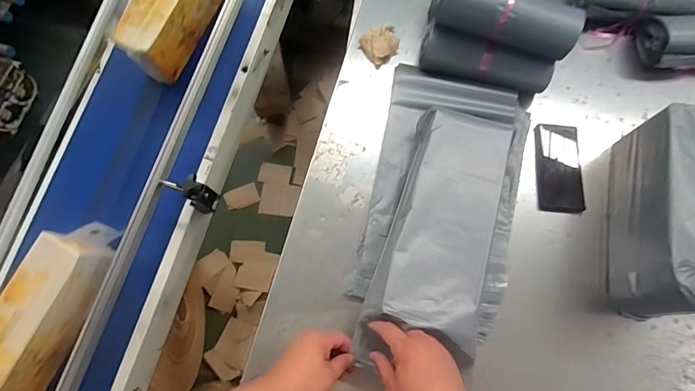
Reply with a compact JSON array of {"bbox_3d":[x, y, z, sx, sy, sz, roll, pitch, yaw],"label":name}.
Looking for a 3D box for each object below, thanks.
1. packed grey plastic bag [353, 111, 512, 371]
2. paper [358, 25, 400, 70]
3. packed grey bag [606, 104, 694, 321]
[{"bbox_3d":[0.136,0.058,0.593,0.159,0.063,0.401,14,69,6],"label":"packed grey plastic bag"},{"bbox_3d":[0.070,-0.305,0.789,0.082,0.024,0.067,-36,76,-12],"label":"paper"},{"bbox_3d":[0.496,0.025,0.607,0.088,0.163,0.314,16,72,4],"label":"packed grey bag"}]

